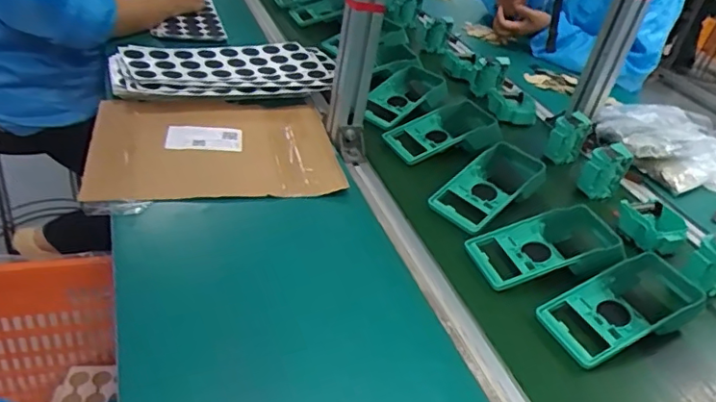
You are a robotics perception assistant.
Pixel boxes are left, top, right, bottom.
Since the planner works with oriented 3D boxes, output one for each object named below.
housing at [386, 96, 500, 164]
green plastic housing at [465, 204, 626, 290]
[{"bbox_3d":[0.131,-0.109,0.865,0.180,0.040,0.105,-9,41,-20],"label":"housing"},{"bbox_3d":[0.230,0.056,0.658,0.188,0.041,0.094,-6,40,-16],"label":"green plastic housing"}]

